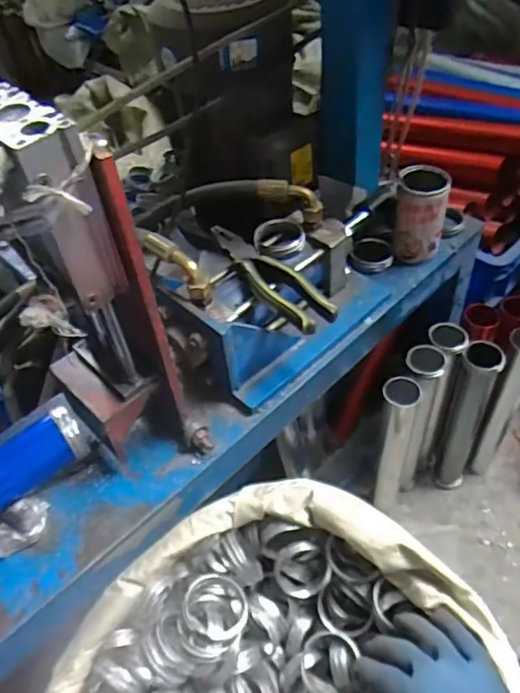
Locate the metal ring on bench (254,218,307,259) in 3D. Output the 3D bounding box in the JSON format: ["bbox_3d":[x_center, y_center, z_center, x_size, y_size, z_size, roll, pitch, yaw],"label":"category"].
[{"bbox_3d":[0.022,-0.129,0.655,0.059,0.022,0.054,-3,47,3],"label":"metal ring on bench"}]

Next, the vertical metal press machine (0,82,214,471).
[{"bbox_3d":[-0.142,-0.020,0.460,0.118,0.342,0.093,34,59,31],"label":"vertical metal press machine"}]

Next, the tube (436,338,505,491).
[{"bbox_3d":[0.358,0.134,0.963,0.062,0.349,0.058,16,51,20],"label":"tube"}]

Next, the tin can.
[{"bbox_3d":[0.214,-0.177,0.734,0.063,0.112,0.066,-3,47,3],"label":"tin can"}]

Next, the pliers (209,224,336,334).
[{"bbox_3d":[0.009,-0.080,0.613,0.051,0.024,0.193,-27,50,-18],"label":"pliers"}]

